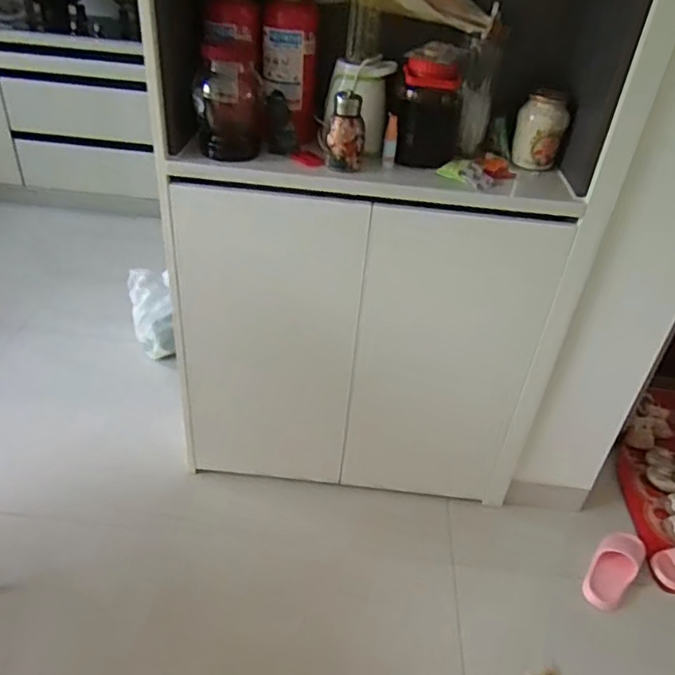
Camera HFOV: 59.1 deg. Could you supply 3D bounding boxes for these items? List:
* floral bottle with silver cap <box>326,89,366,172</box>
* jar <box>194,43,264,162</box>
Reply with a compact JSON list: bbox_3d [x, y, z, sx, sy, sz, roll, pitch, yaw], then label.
[{"bbox_3d":[0.017,-0.388,1.131,0.067,0.139,0.067,6,36,1],"label":"floral bottle with silver cap"},{"bbox_3d":[-0.208,-0.457,1.166,0.124,0.179,0.124,0,36,-7],"label":"jar"}]

